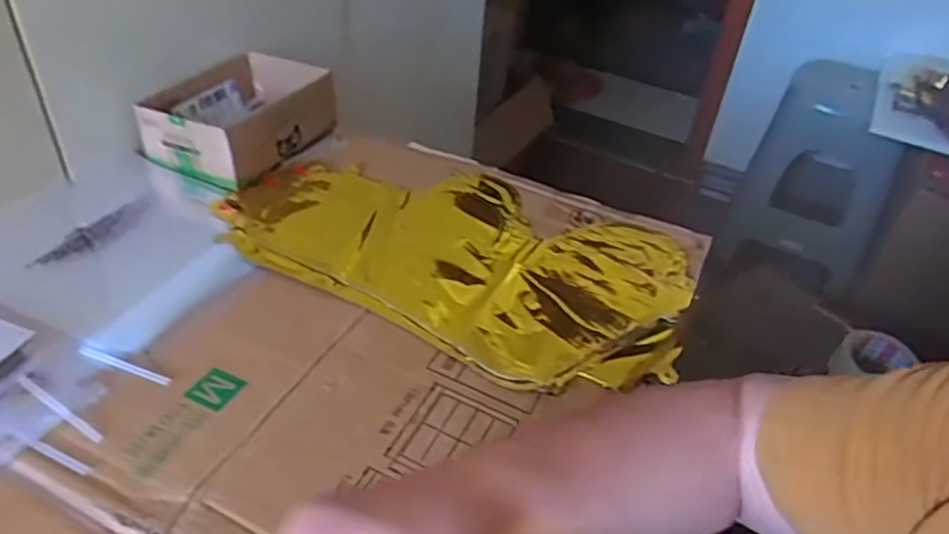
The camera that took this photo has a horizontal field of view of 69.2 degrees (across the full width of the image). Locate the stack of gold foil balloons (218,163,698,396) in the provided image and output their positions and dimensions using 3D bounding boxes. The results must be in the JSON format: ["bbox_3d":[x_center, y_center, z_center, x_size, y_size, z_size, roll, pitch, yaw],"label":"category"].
[{"bbox_3d":[-0.017,-0.024,0.659,0.436,0.016,0.262,19,40,14],"label":"stack of gold foil balloons"}]

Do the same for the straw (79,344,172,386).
[{"bbox_3d":[-0.262,0.073,0.515,0.078,0.004,0.009,17,40,12],"label":"straw"}]

